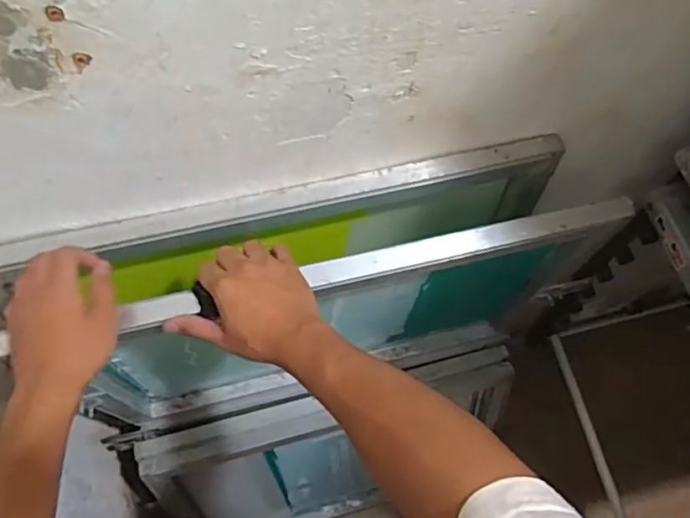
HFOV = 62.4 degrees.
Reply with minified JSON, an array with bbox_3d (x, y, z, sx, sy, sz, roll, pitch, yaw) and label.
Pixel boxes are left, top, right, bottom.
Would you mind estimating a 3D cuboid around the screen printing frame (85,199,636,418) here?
[{"bbox_3d":[-0.005,0.093,0.786,0.636,0.469,0.046,-11,68,-8],"label":"screen printing frame"}]

